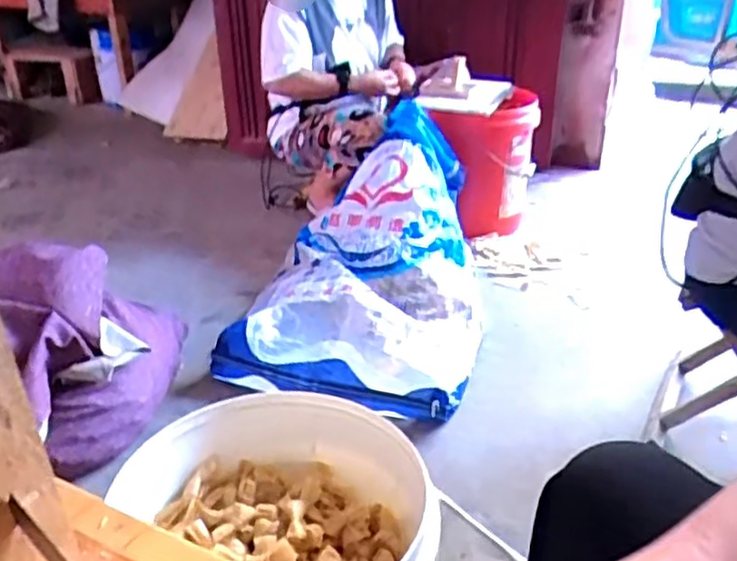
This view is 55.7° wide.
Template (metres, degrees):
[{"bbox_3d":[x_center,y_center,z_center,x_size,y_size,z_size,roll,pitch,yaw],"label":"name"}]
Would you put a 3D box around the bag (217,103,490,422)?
[{"bbox_3d":[0.025,-0.088,1.509,0.469,0.385,0.736,7,29,14],"label":"bag"}]

